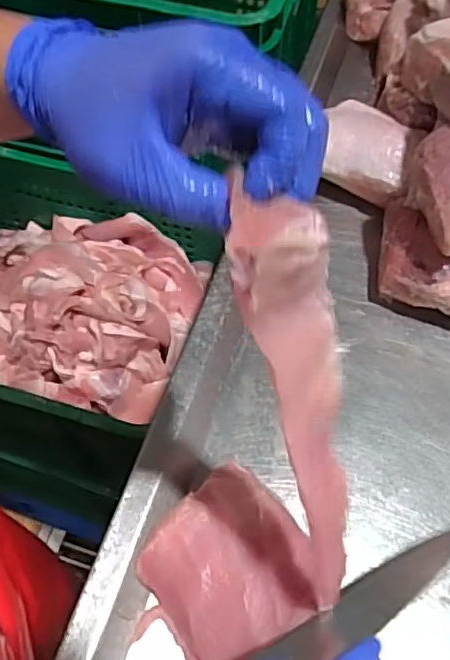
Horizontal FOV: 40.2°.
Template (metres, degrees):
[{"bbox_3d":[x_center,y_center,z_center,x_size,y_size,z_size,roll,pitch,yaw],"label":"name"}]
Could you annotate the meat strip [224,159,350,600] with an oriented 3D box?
[{"bbox_3d":[0.050,0.053,0.330,0.054,0.286,0.024,-31,41,-19],"label":"meat strip"}]

